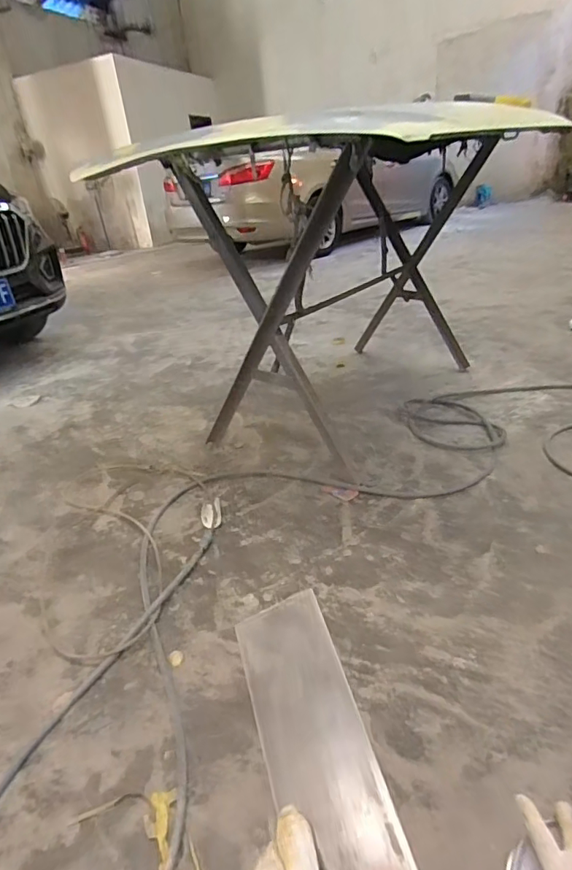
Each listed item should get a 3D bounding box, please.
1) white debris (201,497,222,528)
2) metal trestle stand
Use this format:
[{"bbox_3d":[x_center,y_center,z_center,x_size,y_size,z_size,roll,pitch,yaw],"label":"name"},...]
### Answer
[{"bbox_3d":[-0.222,0.235,1.464,0.060,0.019,0.110,-11,32,-9],"label":"white debris"},{"bbox_3d":[0.233,-0.555,1.800,0.601,0.887,1.206,16,35,35],"label":"metal trestle stand"}]

